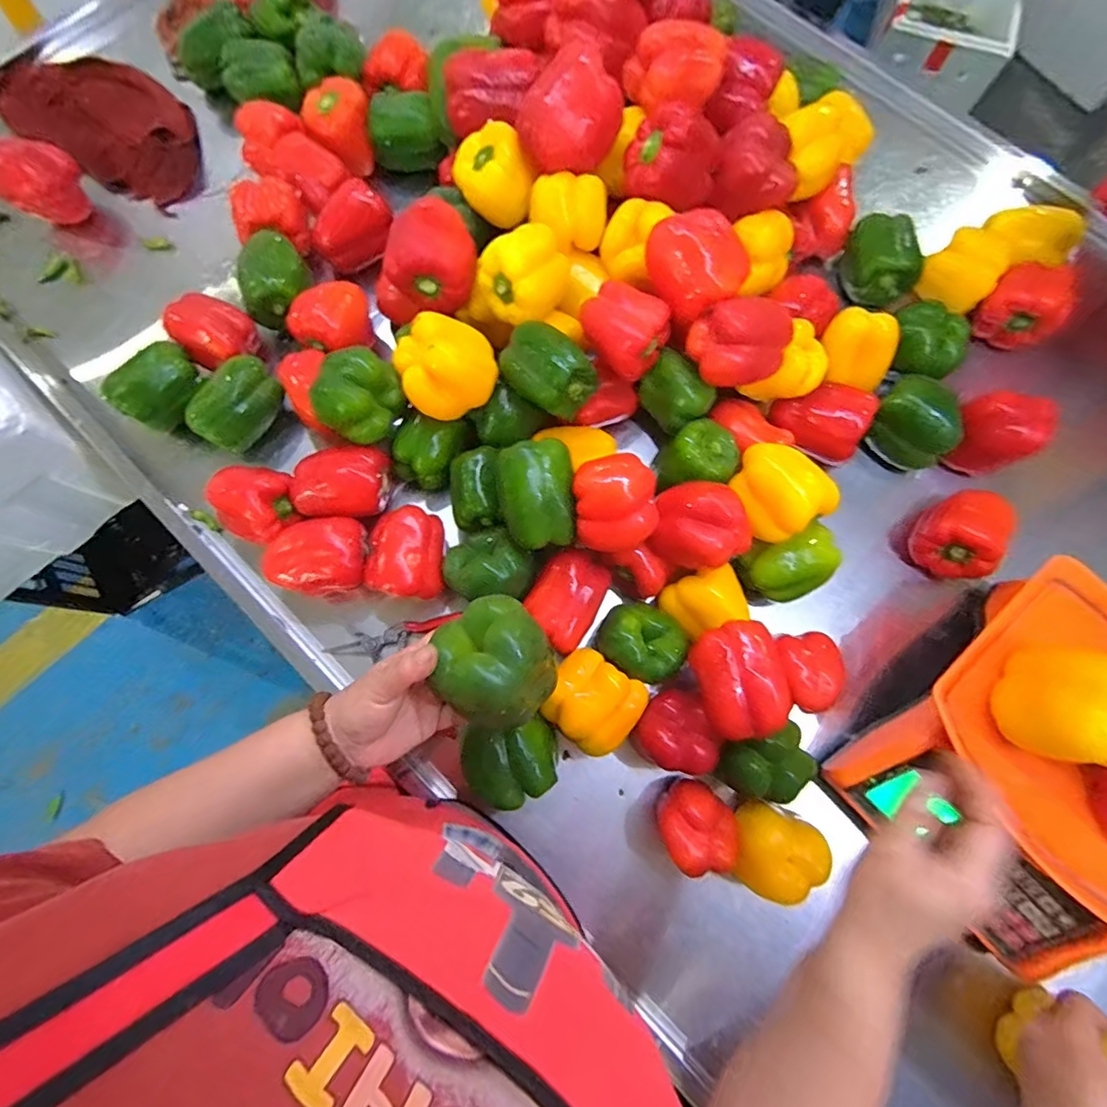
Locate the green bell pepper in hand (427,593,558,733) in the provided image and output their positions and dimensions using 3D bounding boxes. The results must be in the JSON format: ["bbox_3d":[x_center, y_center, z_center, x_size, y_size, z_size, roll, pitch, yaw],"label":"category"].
[{"bbox_3d":[-0.041,0.080,0.391,0.089,0.068,0.081,40,80,8],"label":"green bell pepper in hand"}]

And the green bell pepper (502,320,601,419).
[{"bbox_3d":[-0.009,-0.178,0.517,0.093,0.054,0.058,31,79,7],"label":"green bell pepper"}]

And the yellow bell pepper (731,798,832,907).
[{"bbox_3d":[0.196,0.266,0.475,0.066,0.069,0.075,22,78,5],"label":"yellow bell pepper"}]

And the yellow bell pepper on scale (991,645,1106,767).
[{"bbox_3d":[0.395,0.118,0.401,0.062,0.084,0.079,18,78,4],"label":"yellow bell pepper on scale"}]

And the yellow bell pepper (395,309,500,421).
[{"bbox_3d":[-0.104,-0.183,0.515,0.091,0.070,0.076,-18,78,-4],"label":"yellow bell pepper"}]

